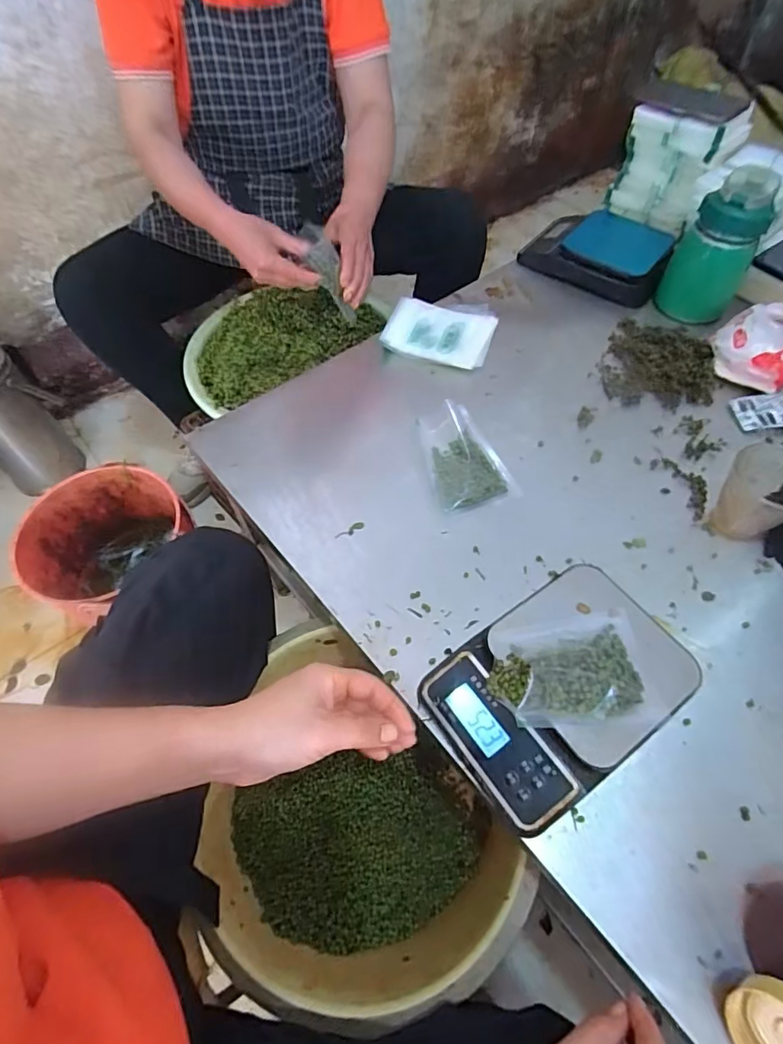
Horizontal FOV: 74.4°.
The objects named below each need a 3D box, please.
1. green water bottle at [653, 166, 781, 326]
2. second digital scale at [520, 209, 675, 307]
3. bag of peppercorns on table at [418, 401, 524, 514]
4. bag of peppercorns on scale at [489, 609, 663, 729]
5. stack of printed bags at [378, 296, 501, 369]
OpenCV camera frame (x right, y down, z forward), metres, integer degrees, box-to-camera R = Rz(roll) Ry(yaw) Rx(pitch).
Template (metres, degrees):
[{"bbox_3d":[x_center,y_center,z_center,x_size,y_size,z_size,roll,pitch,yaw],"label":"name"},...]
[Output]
[{"bbox_3d":[0.479,-0.397,0.771,0.108,0.190,0.094,30,62,20],"label":"green water bottle"},{"bbox_3d":[0.353,-0.460,0.881,0.223,0.048,0.171,28,61,18],"label":"second digital scale"},{"bbox_3d":[0.093,-0.086,0.635,0.095,0.036,0.137,-11,56,-6],"label":"bag of peppercorns on table"},{"bbox_3d":[0.157,0.127,0.441,0.138,0.034,0.093,-11,57,-6],"label":"bag of peppercorns on scale"},{"bbox_3d":[0.074,-0.297,0.788,0.157,0.017,0.148,12,57,9],"label":"stack of printed bags"}]

